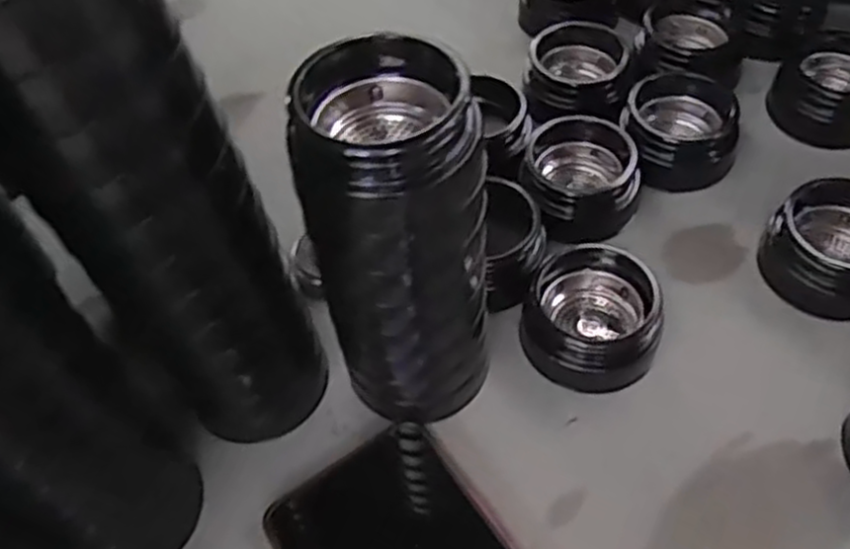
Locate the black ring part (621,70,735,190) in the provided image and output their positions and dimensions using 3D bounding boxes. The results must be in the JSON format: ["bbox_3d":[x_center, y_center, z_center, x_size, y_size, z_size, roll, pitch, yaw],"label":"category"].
[{"bbox_3d":[0.139,-0.078,0.430,0.060,0.033,0.061,17,57,15],"label":"black ring part"}]

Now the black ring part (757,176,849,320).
[{"bbox_3d":[0.197,-0.013,0.377,0.060,0.038,0.060,-1,54,2],"label":"black ring part"}]

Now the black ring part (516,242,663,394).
[{"bbox_3d":[0.077,0.017,0.362,0.060,0.033,0.064,-1,54,2],"label":"black ring part"}]

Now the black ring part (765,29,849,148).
[{"bbox_3d":[0.230,-0.103,0.443,0.061,0.036,0.059,32,62,23],"label":"black ring part"}]

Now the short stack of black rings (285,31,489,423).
[{"bbox_3d":[-0.009,-0.006,0.303,0.063,0.160,0.060,-11,54,-5],"label":"short stack of black rings"}]

